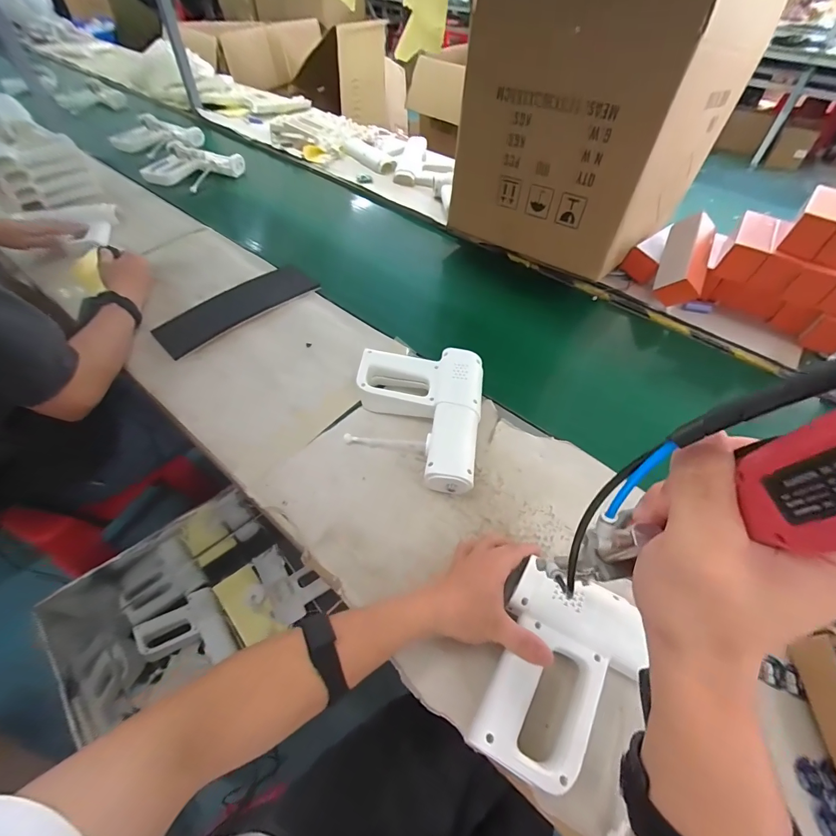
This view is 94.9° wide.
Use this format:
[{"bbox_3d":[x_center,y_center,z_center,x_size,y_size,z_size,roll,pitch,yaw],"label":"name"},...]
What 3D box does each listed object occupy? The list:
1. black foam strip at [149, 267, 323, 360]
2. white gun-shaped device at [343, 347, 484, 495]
[{"bbox_3d":[-0.327,-0.211,0.711,0.103,0.026,0.290,36,60,23],"label":"black foam strip"},{"bbox_3d":[-0.004,-0.004,0.546,0.180,0.069,0.210,7,53,4],"label":"white gun-shaped device"}]

